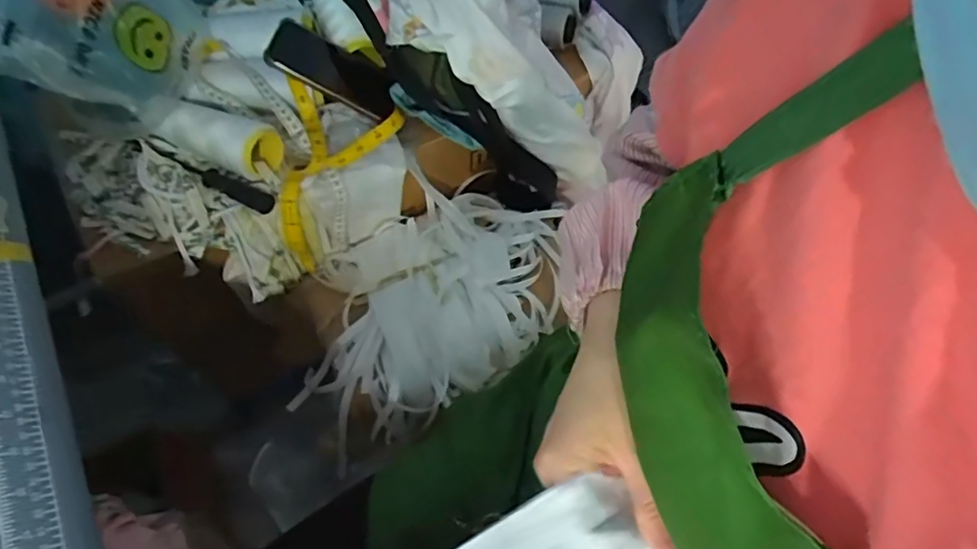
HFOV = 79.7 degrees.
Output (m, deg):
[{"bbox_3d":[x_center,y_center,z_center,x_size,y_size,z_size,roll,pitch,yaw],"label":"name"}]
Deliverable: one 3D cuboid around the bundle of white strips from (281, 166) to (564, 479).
[{"bbox_3d":[-0.068,0.028,0.720,0.349,0.094,0.236,-32,66,-18],"label":"bundle of white strips"}]

